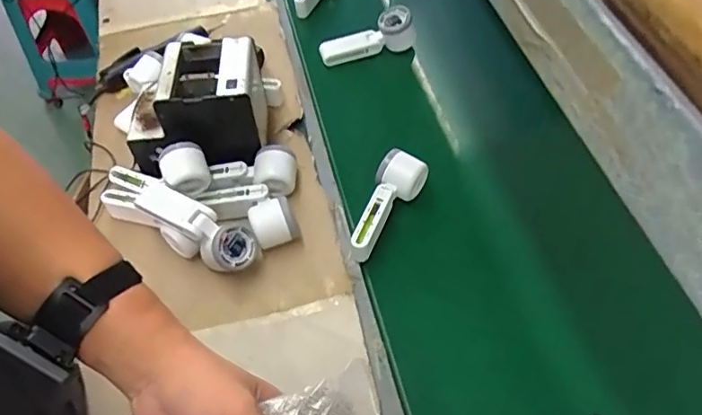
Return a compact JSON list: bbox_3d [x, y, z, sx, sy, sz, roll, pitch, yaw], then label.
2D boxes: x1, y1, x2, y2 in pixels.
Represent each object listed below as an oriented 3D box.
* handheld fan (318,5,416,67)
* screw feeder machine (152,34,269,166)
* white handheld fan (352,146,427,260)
[{"bbox_3d":[0.026,-0.286,0.932,0.165,0.046,0.069,-19,52,4],"label":"handheld fan"},{"bbox_3d":[-0.196,-0.144,0.779,0.128,0.137,0.158,-4,51,-3],"label":"screw feeder machine"},{"bbox_3d":[0.050,-0.004,0.713,0.063,0.049,0.152,16,53,13],"label":"white handheld fan"}]

